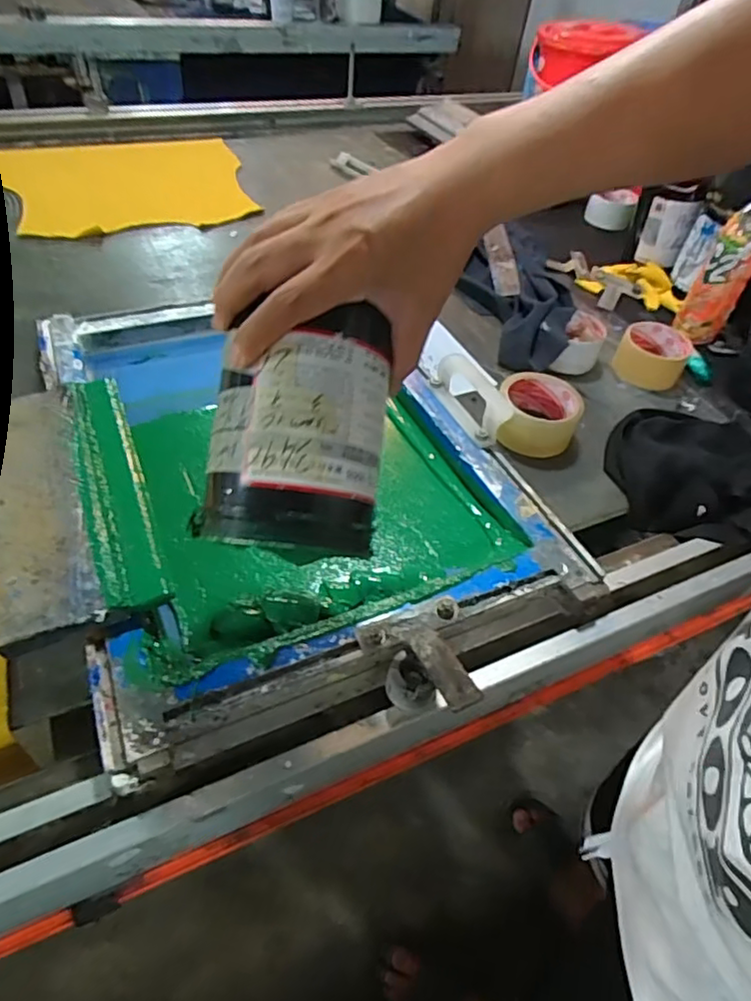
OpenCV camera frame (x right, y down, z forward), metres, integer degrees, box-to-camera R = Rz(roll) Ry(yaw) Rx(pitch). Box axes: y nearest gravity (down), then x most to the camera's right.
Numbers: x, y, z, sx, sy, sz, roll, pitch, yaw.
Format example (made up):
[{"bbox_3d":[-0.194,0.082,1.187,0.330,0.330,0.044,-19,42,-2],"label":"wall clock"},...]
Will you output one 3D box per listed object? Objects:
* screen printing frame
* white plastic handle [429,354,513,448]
[{"bbox_3d":[-0.095,-0.071,0.589,0.390,0.043,0.532,-16,52,-19],"label":"screen printing frame"},{"bbox_3d":[0.101,-0.109,0.633,0.042,0.042,0.121,-16,53,-19],"label":"white plastic handle"}]

